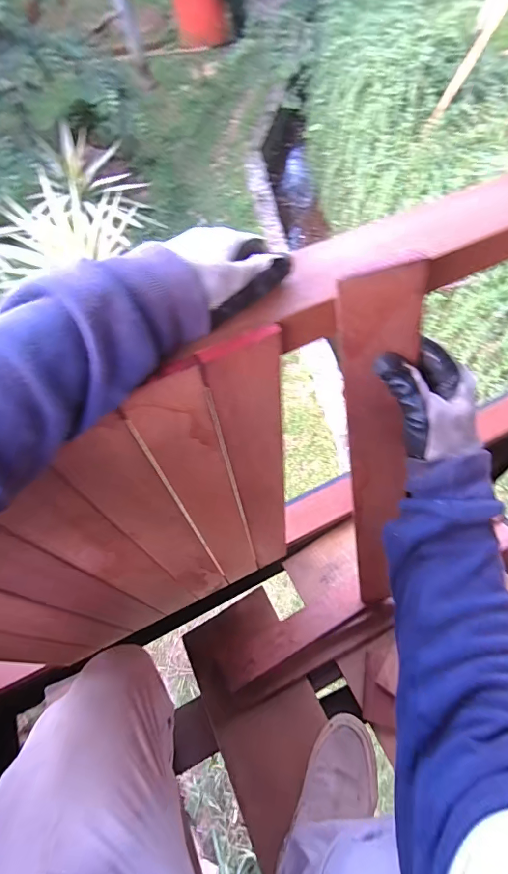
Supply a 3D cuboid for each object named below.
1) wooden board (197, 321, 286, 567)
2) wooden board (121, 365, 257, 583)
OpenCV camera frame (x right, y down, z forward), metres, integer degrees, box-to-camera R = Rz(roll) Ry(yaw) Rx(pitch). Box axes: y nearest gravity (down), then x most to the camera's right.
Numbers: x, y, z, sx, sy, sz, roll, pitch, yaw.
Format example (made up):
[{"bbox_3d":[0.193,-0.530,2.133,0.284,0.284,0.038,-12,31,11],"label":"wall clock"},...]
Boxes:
[{"bbox_3d":[0.011,0.080,0.532,0.068,0.570,0.016,-23,59,-10],"label":"wooden board"},{"bbox_3d":[-0.049,0.114,0.533,0.062,0.576,0.020,-22,59,-9],"label":"wooden board"}]

